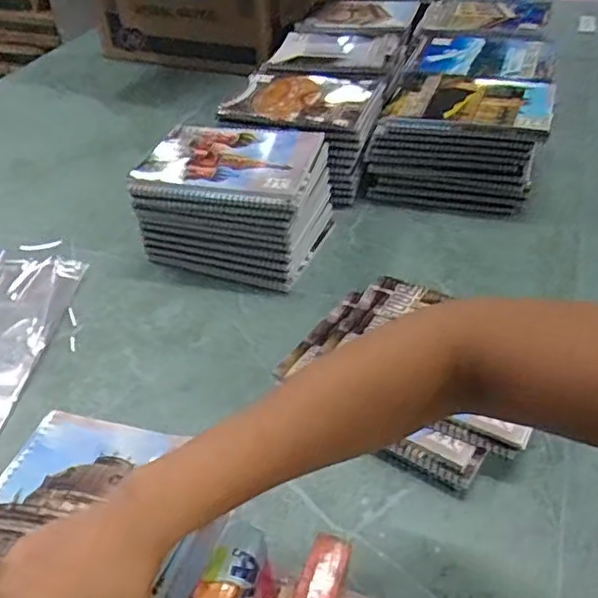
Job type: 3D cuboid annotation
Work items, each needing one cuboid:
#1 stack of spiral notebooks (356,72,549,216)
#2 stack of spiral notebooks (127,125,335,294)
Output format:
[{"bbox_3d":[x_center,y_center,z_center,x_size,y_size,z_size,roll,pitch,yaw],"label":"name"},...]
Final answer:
[{"bbox_3d":[0.211,-0.210,0.862,0.222,0.125,0.157,6,40,11],"label":"stack of spiral notebooks"},{"bbox_3d":[-0.078,-0.122,0.774,0.202,0.121,0.174,9,41,17],"label":"stack of spiral notebooks"}]

